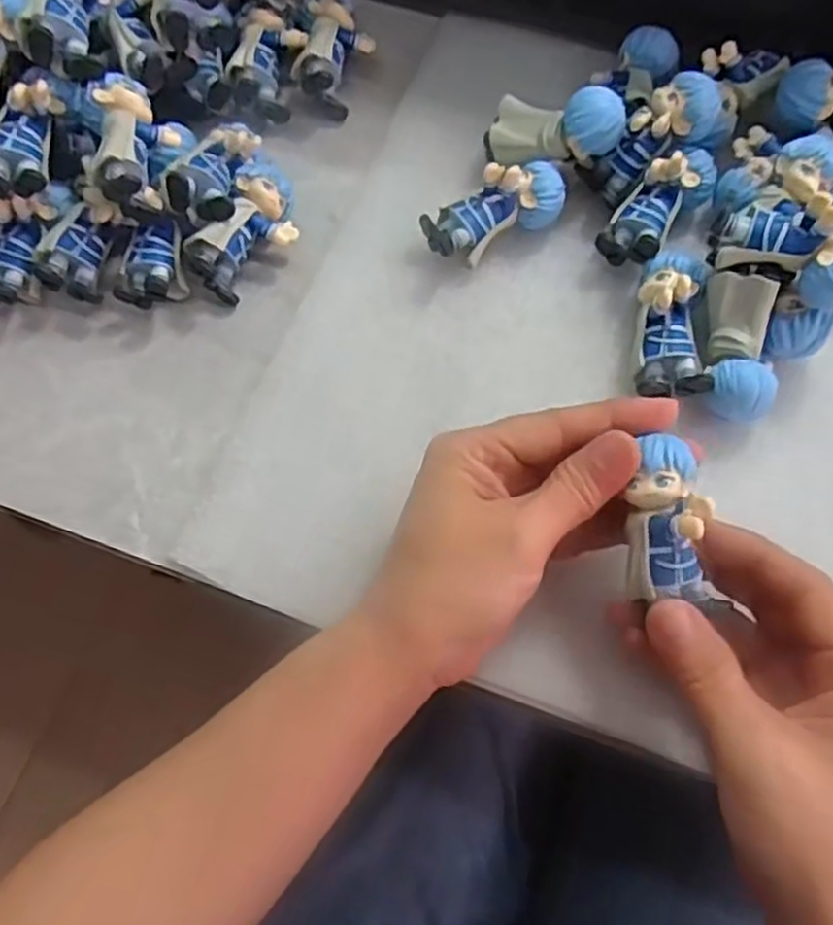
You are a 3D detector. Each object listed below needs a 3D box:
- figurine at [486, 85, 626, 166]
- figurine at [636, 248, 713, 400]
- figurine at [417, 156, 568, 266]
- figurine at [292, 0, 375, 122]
[{"bbox_3d":[0.063,-0.143,0.342,0.060,0.031,0.024,8,69,32],"label":"figurine"},{"bbox_3d":[0.105,-0.056,0.317,0.026,0.036,0.060,3,70,3],"label":"figurine"},{"bbox_3d":[0.035,-0.108,0.336,0.063,0.033,0.027,-19,71,-5],"label":"figurine"},{"bbox_3d":[-0.039,-0.199,0.373,0.033,0.024,0.053,10,71,5],"label":"figurine"}]

